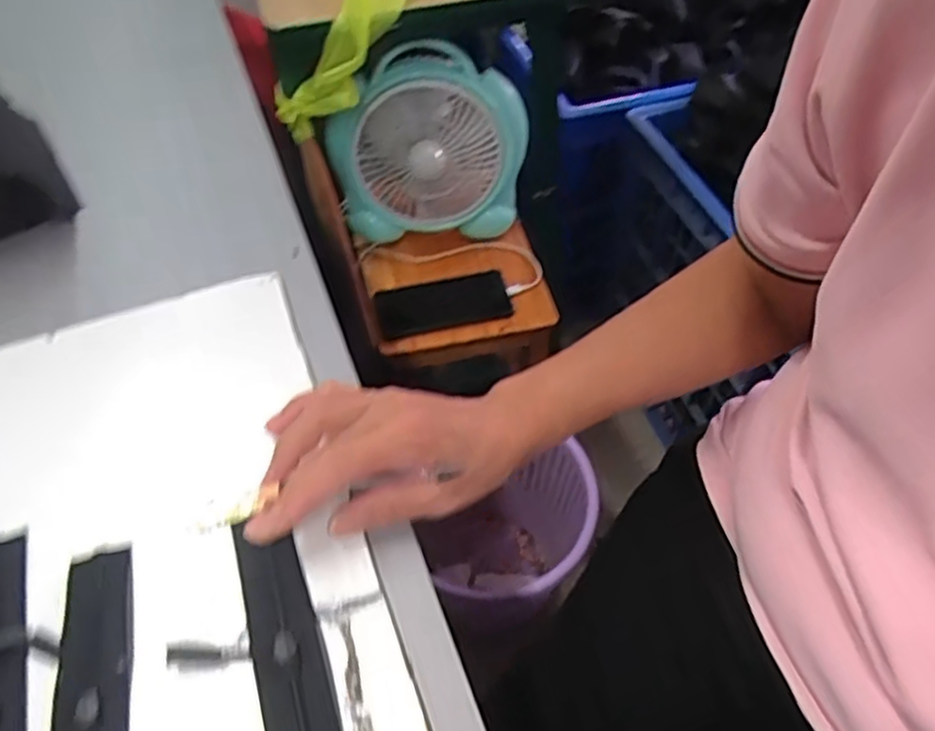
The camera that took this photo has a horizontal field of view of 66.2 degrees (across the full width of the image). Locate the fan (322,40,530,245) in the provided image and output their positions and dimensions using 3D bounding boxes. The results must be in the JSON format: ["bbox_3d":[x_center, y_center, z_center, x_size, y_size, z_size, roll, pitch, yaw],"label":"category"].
[{"bbox_3d":[-0.049,-0.275,0.931,0.246,0.237,0.106,-8,52,-4],"label":"fan"}]

